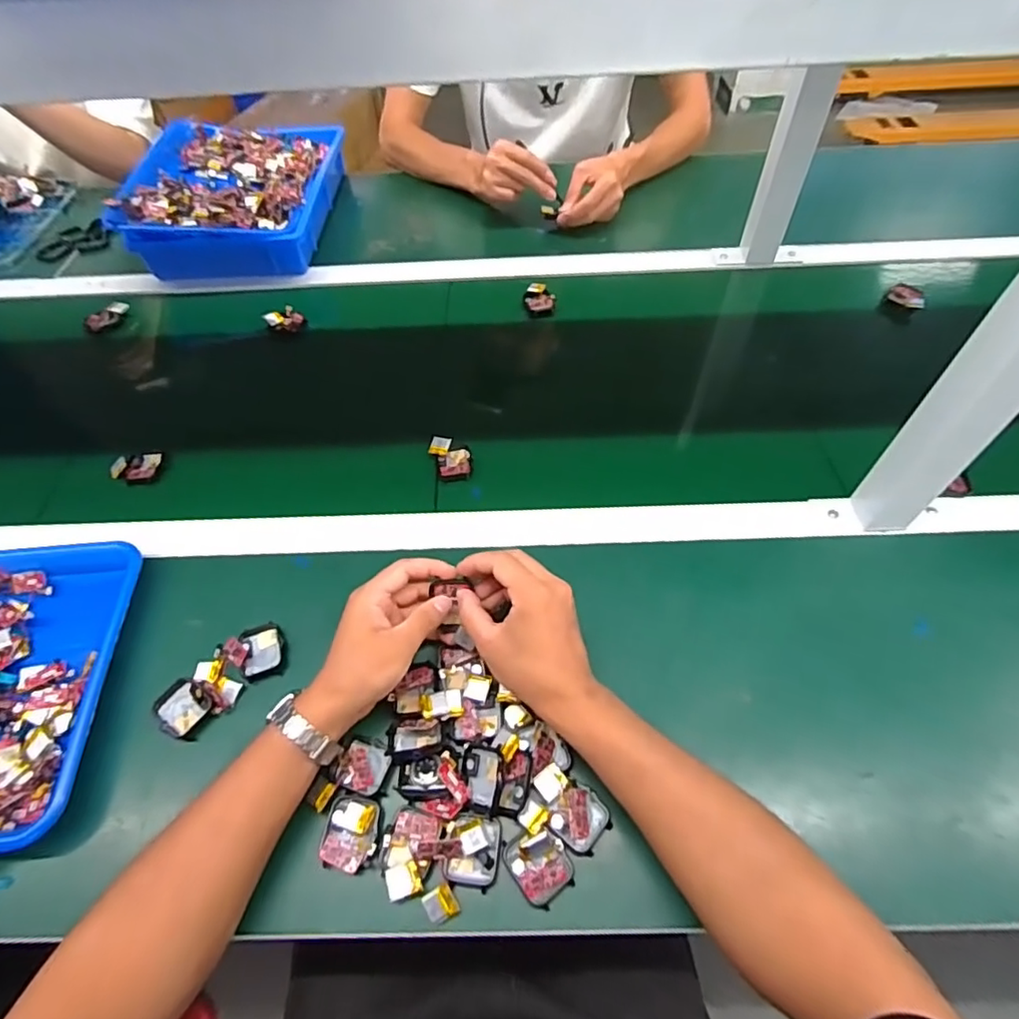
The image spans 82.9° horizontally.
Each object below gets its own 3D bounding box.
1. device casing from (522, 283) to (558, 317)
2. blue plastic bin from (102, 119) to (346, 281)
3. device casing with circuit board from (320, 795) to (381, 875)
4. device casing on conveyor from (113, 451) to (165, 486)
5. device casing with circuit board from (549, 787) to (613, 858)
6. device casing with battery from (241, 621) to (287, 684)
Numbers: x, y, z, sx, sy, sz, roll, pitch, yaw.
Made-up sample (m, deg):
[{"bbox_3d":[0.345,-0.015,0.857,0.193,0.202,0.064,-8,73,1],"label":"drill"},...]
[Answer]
[{"bbox_3d":[0.040,-0.278,0.764,0.042,0.018,0.045,3,56,5],"label":"device casing"},{"bbox_3d":[-0.411,-0.486,0.887,0.257,0.096,0.323,0,55,2],"label":"blue plastic bin"},{"bbox_3d":[-0.114,0.233,0.414,0.038,0.008,0.046,6,56,7],"label":"device casing with circuit board"},{"bbox_3d":[-0.400,-0.045,0.623,0.050,0.010,0.040,-4,56,-5],"label":"device casing on conveyor"},{"bbox_3d":[0.051,0.221,0.413,0.038,0.015,0.038,34,63,23],"label":"device casing with circuit board"},{"bbox_3d":[-0.211,0.124,0.499,0.035,0.018,0.046,-17,56,-9],"label":"device casing with battery"}]

